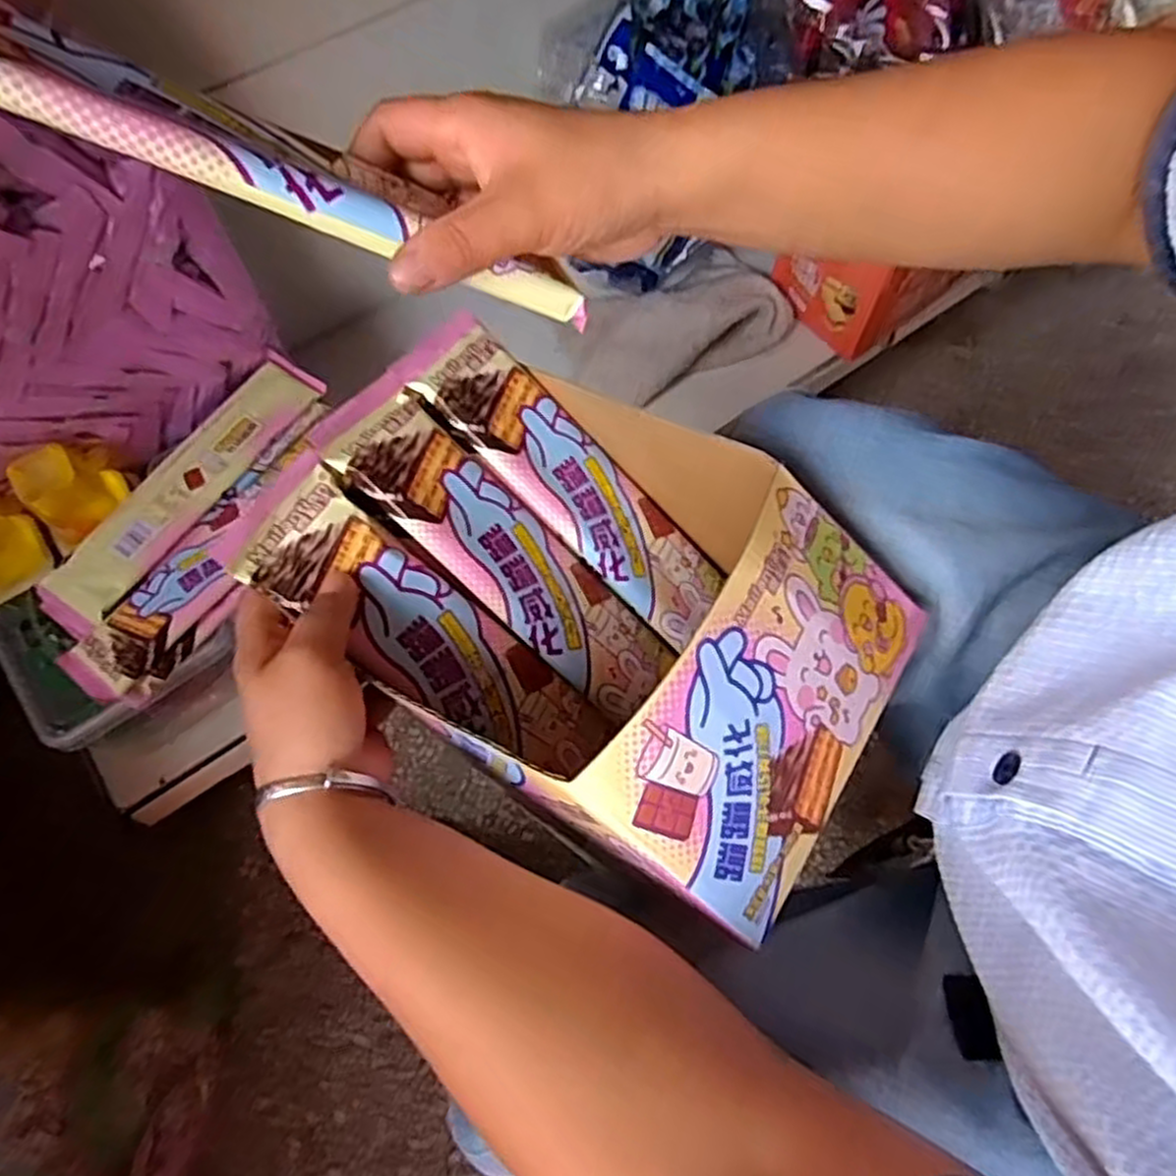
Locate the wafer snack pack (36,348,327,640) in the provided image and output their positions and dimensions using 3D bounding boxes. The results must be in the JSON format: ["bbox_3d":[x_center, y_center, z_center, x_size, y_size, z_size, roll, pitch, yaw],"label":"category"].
[{"bbox_3d":[-0.323,-0.082,0.626,0.059,0.016,0.266,32,71,13],"label":"wafer snack pack"}]

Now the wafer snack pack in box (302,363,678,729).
[{"bbox_3d":[-0.042,-0.019,0.398,0.209,0.022,0.057,43,72,-11],"label":"wafer snack pack in box"}]

